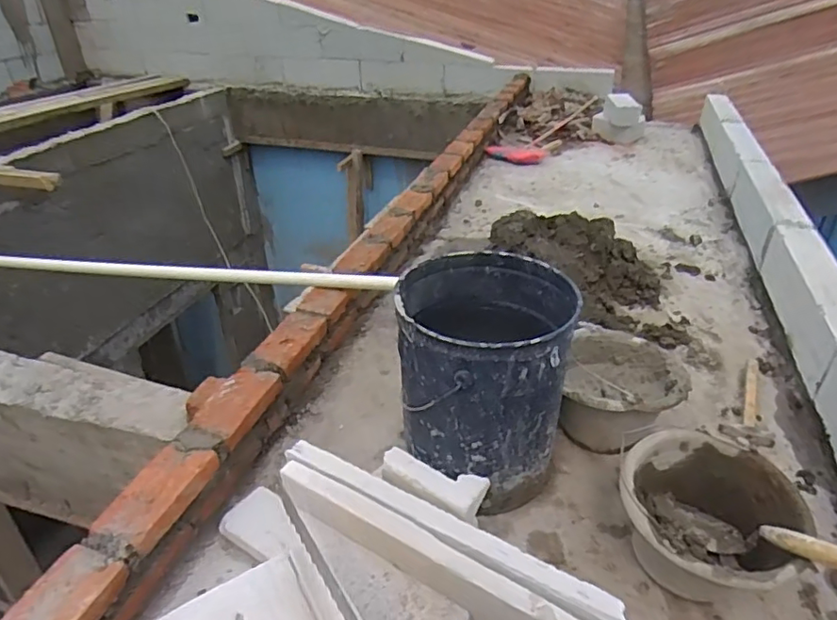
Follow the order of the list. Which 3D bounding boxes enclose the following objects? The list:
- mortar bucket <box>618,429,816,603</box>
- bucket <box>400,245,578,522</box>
[{"bbox_3d":[0.423,0.338,0.874,0.239,0.176,0.241,0,33,0],"label":"mortar bucket"},{"bbox_3d":[0.115,0.116,1.019,0.284,0.346,0.290,0,32,0],"label":"bucket"}]

